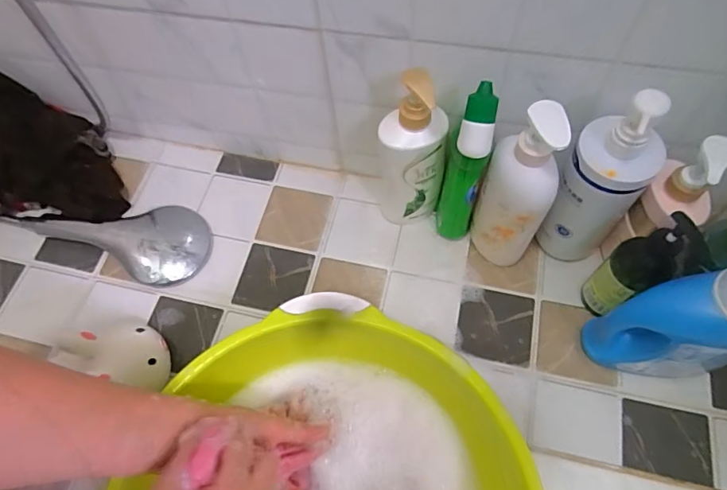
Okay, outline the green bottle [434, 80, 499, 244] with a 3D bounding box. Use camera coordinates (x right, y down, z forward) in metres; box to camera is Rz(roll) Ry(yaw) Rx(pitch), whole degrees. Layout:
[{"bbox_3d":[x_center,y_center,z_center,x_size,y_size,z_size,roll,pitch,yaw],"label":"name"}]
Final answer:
[{"bbox_3d":[0.117,-0.084,0.560,0.046,0.233,0.065,5,62,5],"label":"green bottle"}]

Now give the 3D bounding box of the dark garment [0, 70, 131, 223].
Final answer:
[{"bbox_3d":[-0.501,-0.131,0.694,0.299,0.122,0.241,6,62,6],"label":"dark garment"}]

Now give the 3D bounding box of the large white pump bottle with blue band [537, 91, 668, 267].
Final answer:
[{"bbox_3d":[0.256,-0.057,0.535,0.086,0.268,0.078,40,70,20],"label":"large white pump bottle with blue band"}]

